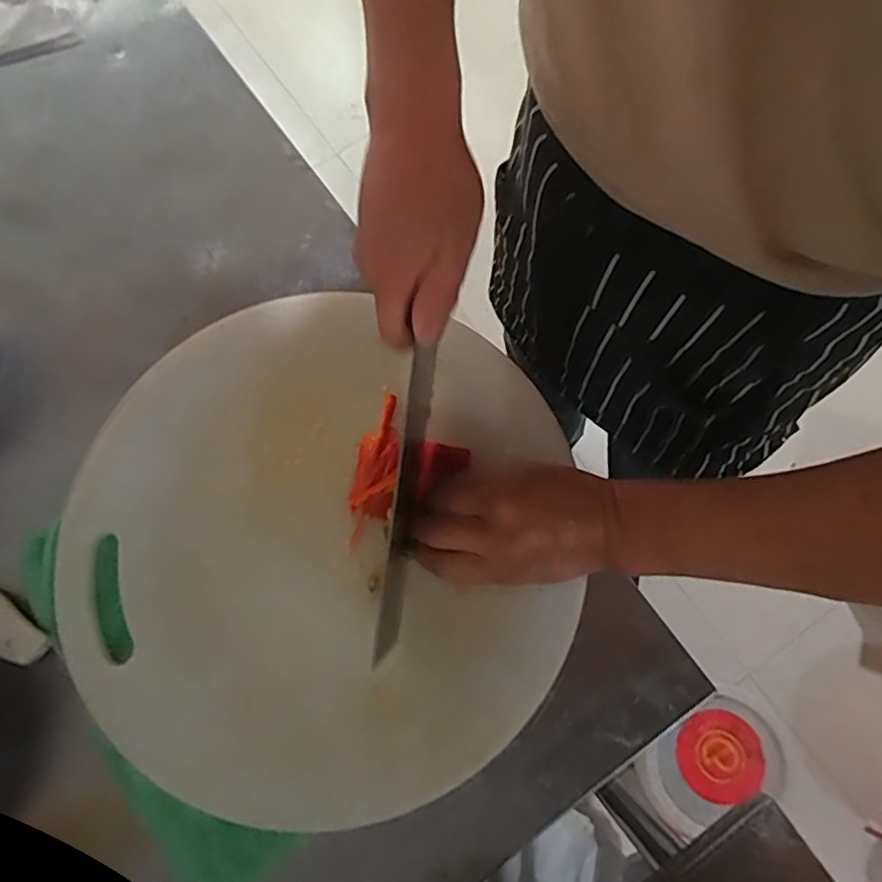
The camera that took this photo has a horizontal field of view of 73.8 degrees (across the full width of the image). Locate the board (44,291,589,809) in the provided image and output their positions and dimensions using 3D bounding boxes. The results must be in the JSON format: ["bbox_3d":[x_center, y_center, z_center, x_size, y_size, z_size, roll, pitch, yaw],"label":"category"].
[{"bbox_3d":[-0.095,0.062,0.429,0.357,0.030,0.342,-2,73,1],"label":"board"}]

